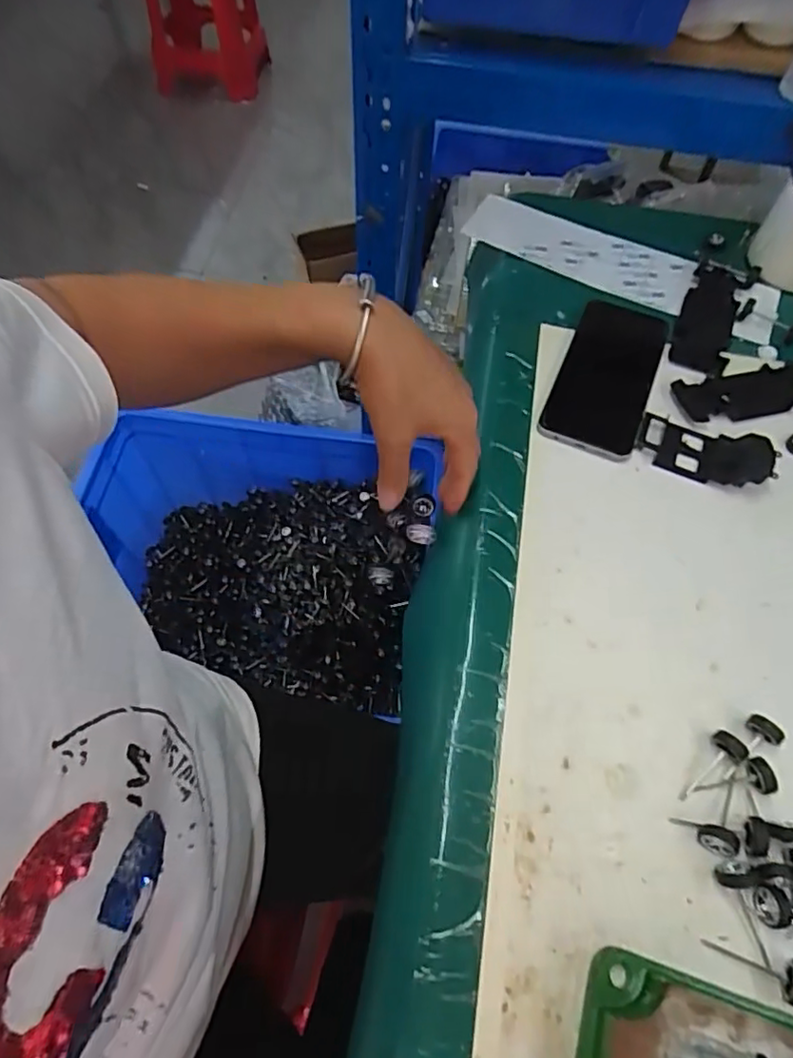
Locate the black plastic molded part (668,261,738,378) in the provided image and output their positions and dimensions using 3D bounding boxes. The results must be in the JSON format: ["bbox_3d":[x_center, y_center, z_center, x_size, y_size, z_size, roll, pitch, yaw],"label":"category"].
[{"bbox_3d":[0.279,-0.190,0.527,0.046,0.010,0.140,20,63,9],"label":"black plastic molded part"}]

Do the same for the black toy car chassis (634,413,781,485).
[{"bbox_3d":[0.234,-0.060,0.449,0.096,0.015,0.046,18,62,8],"label":"black toy car chassis"}]

